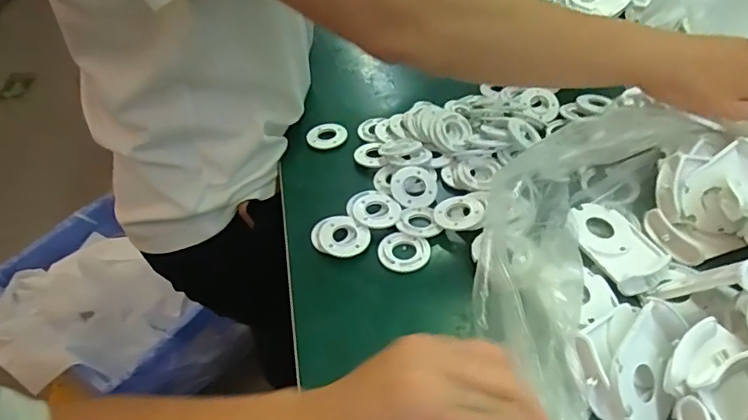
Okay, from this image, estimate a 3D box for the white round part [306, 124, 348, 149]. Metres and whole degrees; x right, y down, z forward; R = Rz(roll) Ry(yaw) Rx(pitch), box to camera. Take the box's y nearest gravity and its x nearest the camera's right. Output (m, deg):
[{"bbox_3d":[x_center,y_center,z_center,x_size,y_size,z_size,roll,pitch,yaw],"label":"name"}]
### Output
[{"bbox_3d":[-0.053,-0.083,0.559,0.044,0.009,0.034,4,45,10],"label":"white round part"}]

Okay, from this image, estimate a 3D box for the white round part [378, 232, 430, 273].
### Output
[{"bbox_3d":[0.026,0.036,0.430,0.044,0.007,0.037,0,45,6],"label":"white round part"}]

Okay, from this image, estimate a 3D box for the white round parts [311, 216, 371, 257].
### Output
[{"bbox_3d":[-0.031,0.025,0.445,0.053,0.013,0.039,30,55,31],"label":"white round parts"}]

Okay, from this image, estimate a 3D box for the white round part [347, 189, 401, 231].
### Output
[{"bbox_3d":[0.000,0.000,0.463,0.047,0.011,0.051,-3,44,3],"label":"white round part"}]

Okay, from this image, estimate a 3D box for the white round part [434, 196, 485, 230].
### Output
[{"bbox_3d":[0.076,0.002,0.449,0.042,0.016,0.043,-3,44,3],"label":"white round part"}]

